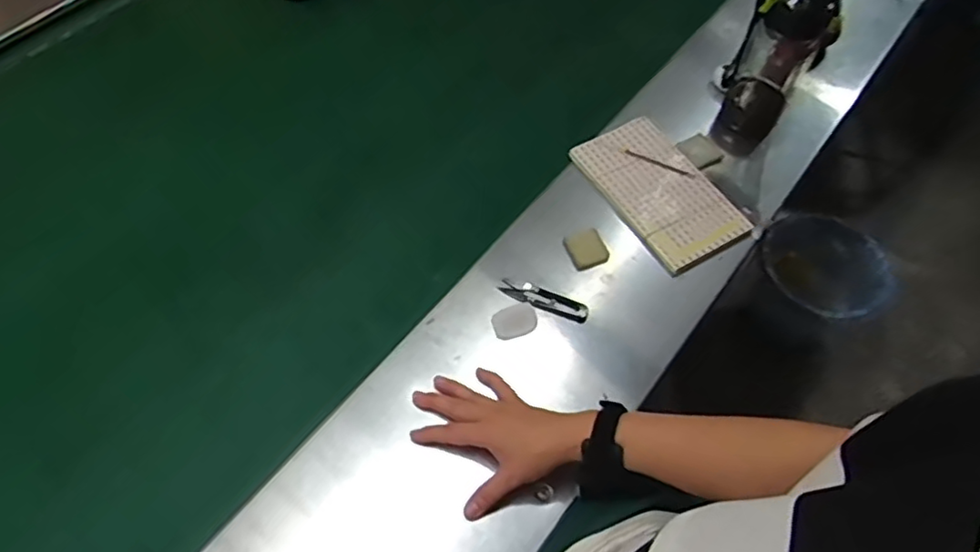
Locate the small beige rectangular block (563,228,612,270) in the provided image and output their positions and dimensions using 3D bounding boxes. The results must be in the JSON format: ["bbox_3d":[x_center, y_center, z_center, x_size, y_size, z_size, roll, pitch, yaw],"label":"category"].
[{"bbox_3d":[0.113,-0.034,0.758,0.041,0.017,0.047,-16,61,-9],"label":"small beige rectangular block"}]

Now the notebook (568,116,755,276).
[{"bbox_3d":[0.208,-0.107,0.803,0.120,0.014,0.210,-28,62,-12],"label":"notebook"}]

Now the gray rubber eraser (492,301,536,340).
[{"bbox_3d":[0.026,0.049,0.708,0.047,0.008,0.035,-17,61,-10],"label":"gray rubber eraser"}]

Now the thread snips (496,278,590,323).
[{"bbox_3d":[0.059,0.026,0.720,0.101,0.016,0.019,21,61,12],"label":"thread snips"}]

